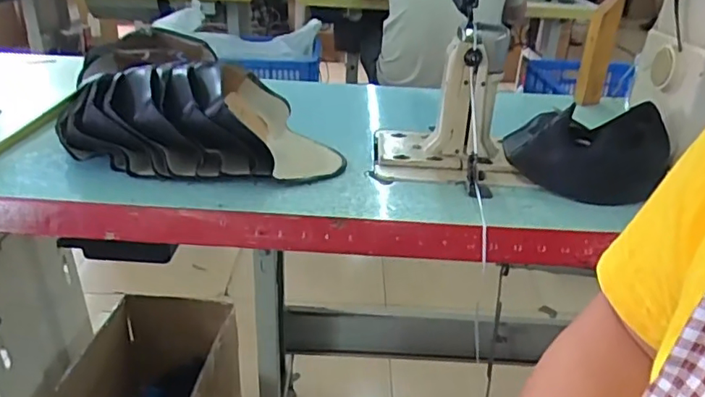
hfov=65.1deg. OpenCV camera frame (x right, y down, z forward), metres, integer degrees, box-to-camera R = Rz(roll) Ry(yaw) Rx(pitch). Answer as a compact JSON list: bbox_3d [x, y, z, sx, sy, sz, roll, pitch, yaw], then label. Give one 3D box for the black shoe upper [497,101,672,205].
[{"bbox_3d":[0.282,-0.075,0.704,0.146,0.093,0.195,3,27,0],"label":"black shoe upper"}]

